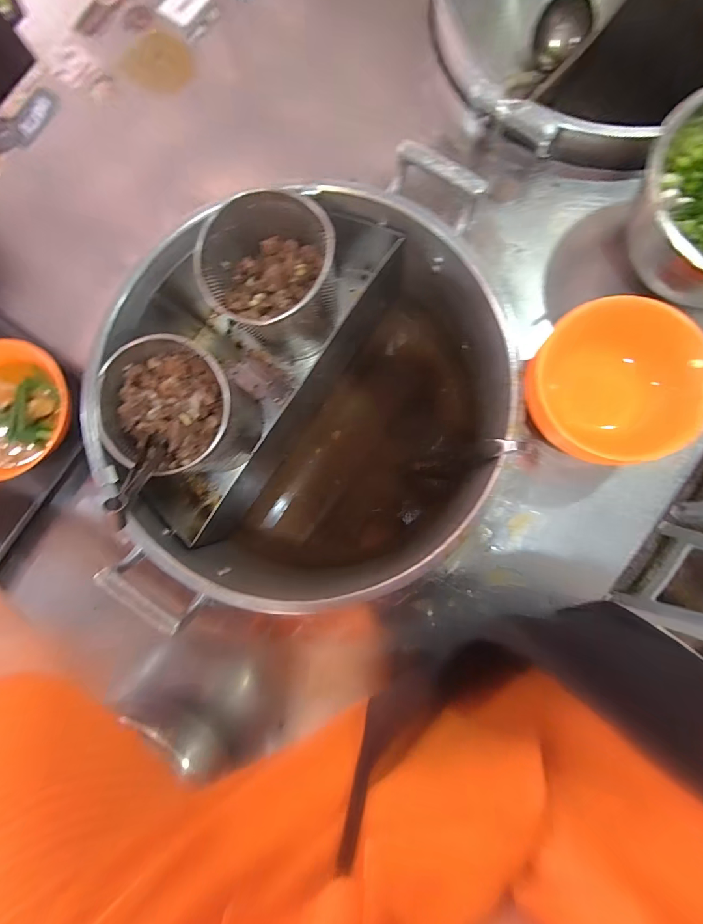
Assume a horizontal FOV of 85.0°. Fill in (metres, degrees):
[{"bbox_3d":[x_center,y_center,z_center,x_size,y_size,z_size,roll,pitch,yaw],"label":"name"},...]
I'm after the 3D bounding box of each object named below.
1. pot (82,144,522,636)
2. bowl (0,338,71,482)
[{"bbox_3d":[-0.055,-0.066,0.502,0.452,0.256,0.437,-8,83,3],"label":"pot"},{"bbox_3d":[-0.387,-0.057,0.436,0.146,0.056,0.150,0,84,4],"label":"bowl"}]

